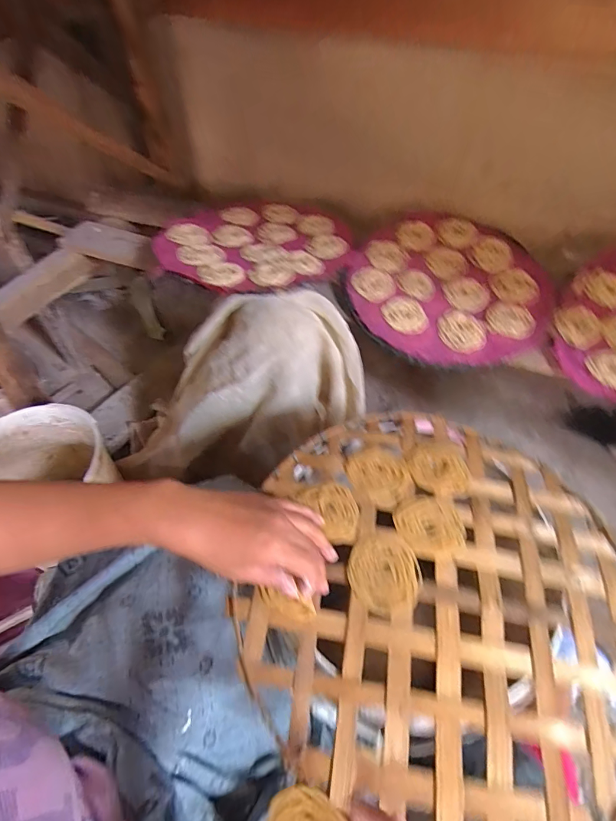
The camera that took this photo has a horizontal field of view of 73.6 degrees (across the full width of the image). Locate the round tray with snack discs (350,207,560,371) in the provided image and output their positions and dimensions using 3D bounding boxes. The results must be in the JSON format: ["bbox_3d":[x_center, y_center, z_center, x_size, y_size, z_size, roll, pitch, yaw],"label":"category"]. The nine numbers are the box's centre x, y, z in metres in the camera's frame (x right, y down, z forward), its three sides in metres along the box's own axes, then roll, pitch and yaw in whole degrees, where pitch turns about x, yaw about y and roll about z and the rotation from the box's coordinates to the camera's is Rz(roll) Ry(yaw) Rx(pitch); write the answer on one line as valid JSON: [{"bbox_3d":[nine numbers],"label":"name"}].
[{"bbox_3d":[0.249,-0.224,0.736,0.340,0.086,0.330,0,51,0],"label":"round tray with snack discs"}]

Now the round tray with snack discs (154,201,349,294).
[{"bbox_3d":[-0.096,-0.318,0.784,0.342,0.063,0.367,0,51,0],"label":"round tray with snack discs"}]

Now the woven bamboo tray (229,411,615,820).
[{"bbox_3d":[0.128,0.164,0.406,0.369,0.024,0.374,24,55,18],"label":"woven bamboo tray"}]

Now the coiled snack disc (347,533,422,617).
[{"bbox_3d":[0.075,0.157,0.401,0.070,0.007,0.073,0,51,0],"label":"coiled snack disc"}]

